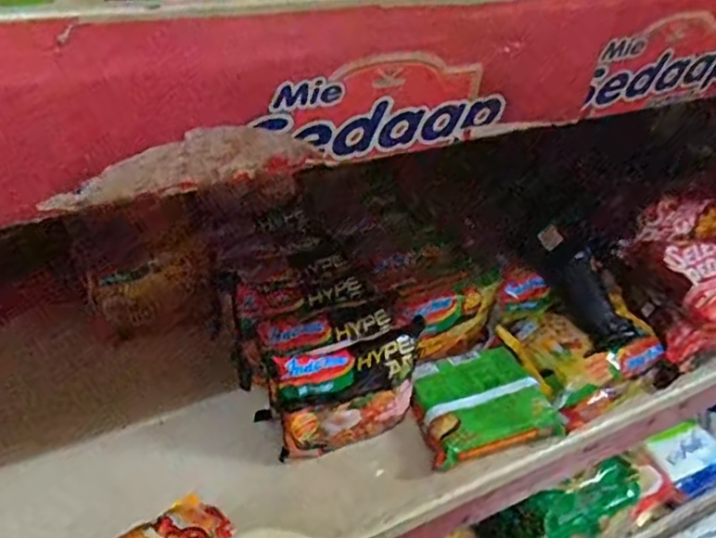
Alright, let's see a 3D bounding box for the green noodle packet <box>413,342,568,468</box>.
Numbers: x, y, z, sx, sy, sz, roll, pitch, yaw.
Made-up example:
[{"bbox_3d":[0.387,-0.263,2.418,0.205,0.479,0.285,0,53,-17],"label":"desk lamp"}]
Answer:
[{"bbox_3d":[0.114,0.123,0.596,0.127,0.032,0.104,-12,42,-22],"label":"green noodle packet"}]

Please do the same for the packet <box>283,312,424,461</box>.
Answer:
[{"bbox_3d":[-0.002,0.107,0.555,0.128,0.105,0.047,-21,46,-30],"label":"packet"}]

